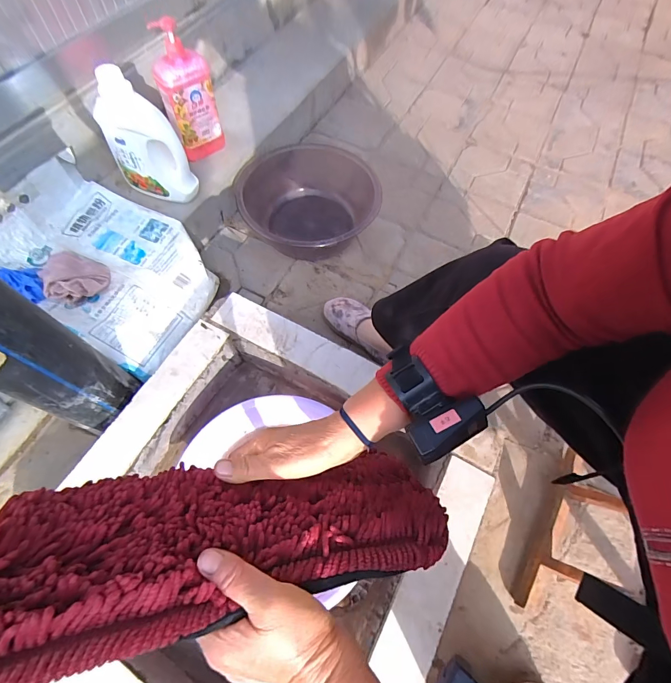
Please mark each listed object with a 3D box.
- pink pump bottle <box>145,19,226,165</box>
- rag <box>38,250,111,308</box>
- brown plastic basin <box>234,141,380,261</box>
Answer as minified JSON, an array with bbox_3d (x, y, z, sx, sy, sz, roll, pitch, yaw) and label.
[{"bbox_3d":[-0.341,-0.567,0.868,0.118,0.270,0.065,-17,65,-11],"label":"pink pump bottle"},{"bbox_3d":[-0.544,-0.140,0.762,0.115,0.043,0.129,-41,71,-20],"label":"rag"},{"bbox_3d":[-0.069,-0.357,0.992,0.327,0.141,0.344,1,63,-2],"label":"brown plastic basin"}]

